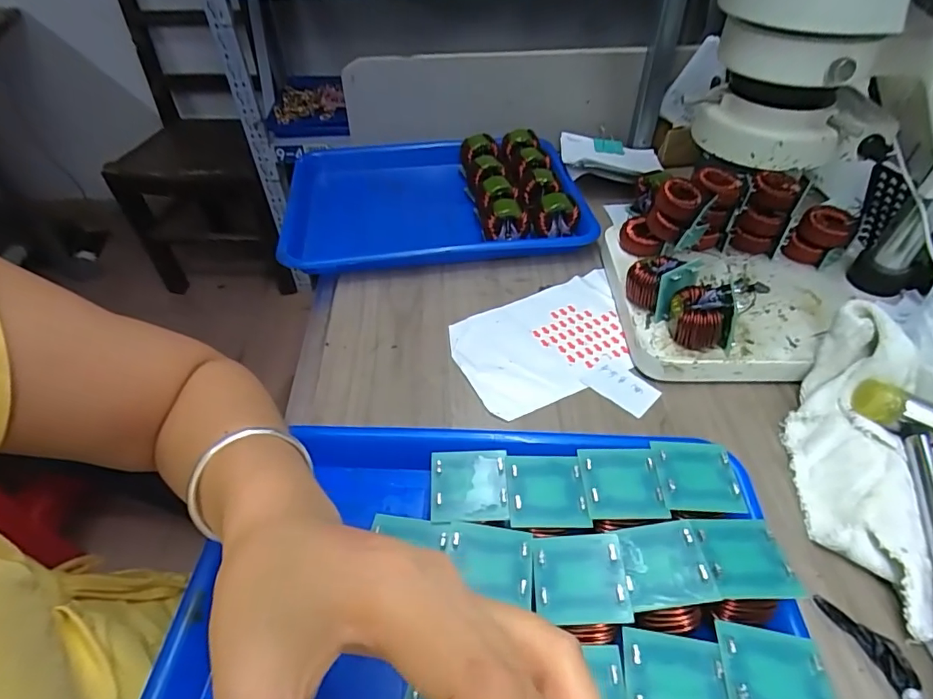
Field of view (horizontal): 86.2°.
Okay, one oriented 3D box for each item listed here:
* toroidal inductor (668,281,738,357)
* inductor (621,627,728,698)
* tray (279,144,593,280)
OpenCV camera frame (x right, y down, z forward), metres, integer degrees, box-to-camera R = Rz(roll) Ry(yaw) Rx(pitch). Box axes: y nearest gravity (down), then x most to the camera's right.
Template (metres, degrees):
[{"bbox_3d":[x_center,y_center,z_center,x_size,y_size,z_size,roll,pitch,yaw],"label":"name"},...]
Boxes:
[{"bbox_3d":[0.187,-0.028,0.395,0.042,0.045,0.041,3,46,3],"label":"toroidal inductor"},{"bbox_3d":[0.094,0.161,0.230,0.044,0.024,0.047,4,46,5],"label":"inductor"},{"bbox_3d":[-0.037,-0.176,0.582,0.315,0.035,0.237,-7,46,-5],"label":"tray"}]

